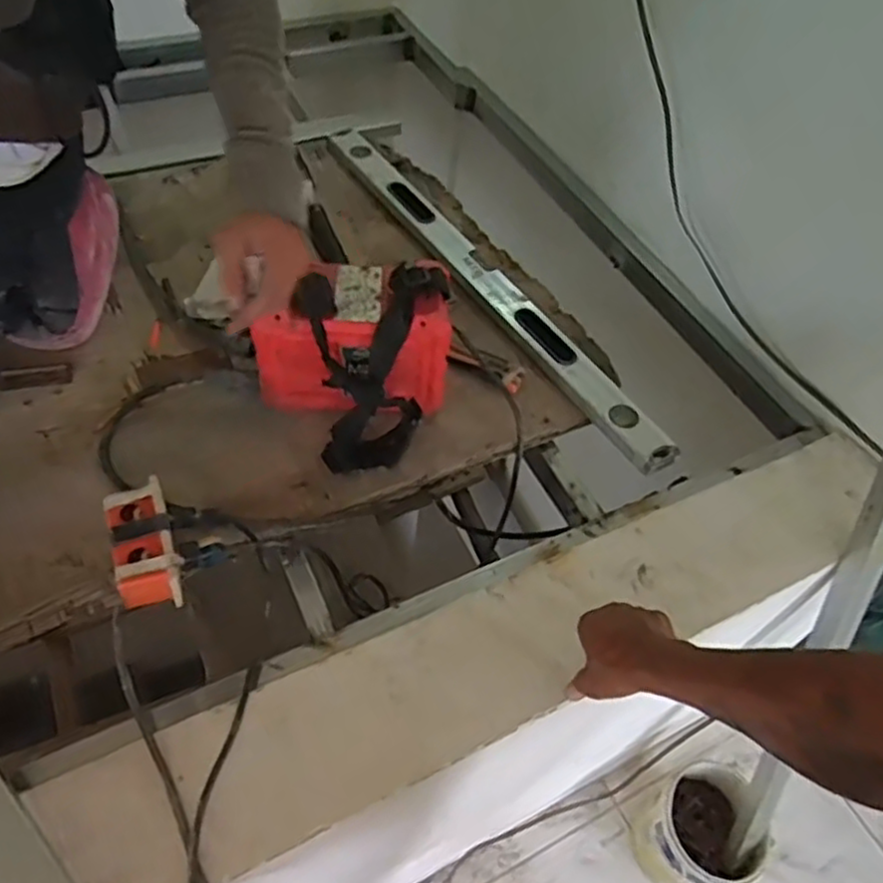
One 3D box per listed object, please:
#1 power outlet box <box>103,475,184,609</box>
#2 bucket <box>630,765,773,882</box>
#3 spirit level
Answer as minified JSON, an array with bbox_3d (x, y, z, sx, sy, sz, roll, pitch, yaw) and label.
[{"bbox_3d":[-0.284,0.106,0.701,0.060,0.072,0.113,-16,56,-17],"label":"power outlet box"},{"bbox_3d":[0.427,0.650,1.227,0.172,0.185,0.184,3,53,-4],"label":"bucket"},{"bbox_3d":[0.051,-0.240,1.030,0.065,0.034,0.767,-26,59,-23],"label":"spirit level"}]

